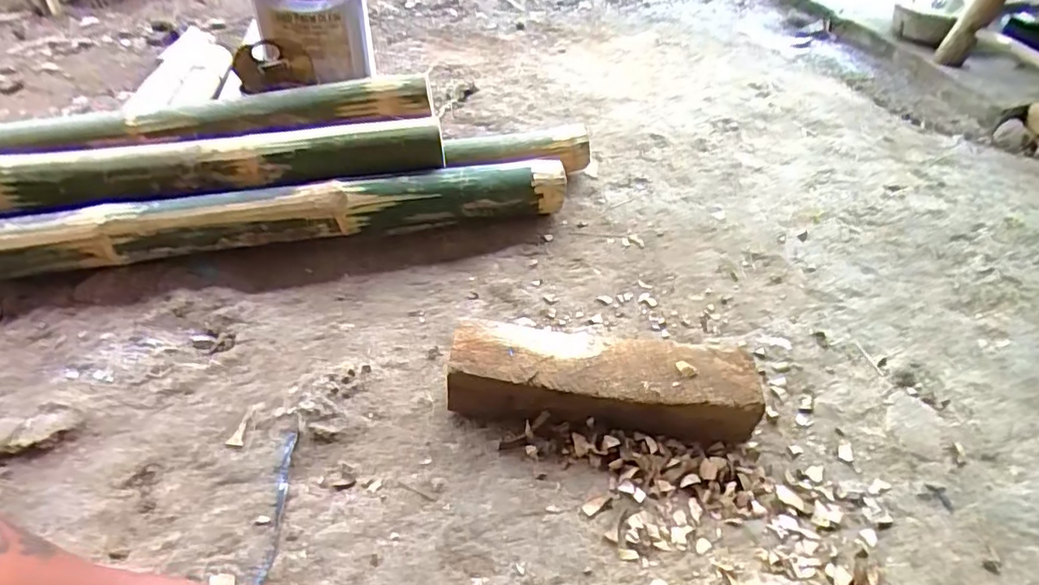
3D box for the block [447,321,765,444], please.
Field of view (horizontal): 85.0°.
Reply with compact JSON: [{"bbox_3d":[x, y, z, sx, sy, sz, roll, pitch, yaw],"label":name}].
[{"bbox_3d":[0.119,0.123,0.813,0.428,0.096,0.113,5,45,3],"label":"block"}]

